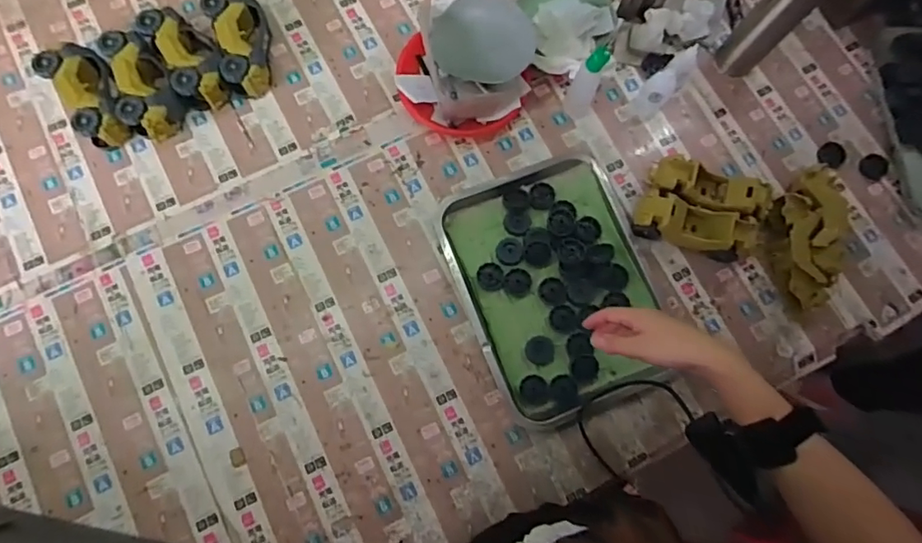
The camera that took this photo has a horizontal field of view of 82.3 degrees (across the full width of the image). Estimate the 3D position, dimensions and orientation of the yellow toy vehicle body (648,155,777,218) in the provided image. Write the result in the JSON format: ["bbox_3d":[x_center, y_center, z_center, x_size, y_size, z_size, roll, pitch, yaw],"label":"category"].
[{"bbox_3d":[0.357,-0.118,0.766,0.170,0.063,0.061,17,77,2],"label":"yellow toy vehicle body"}]

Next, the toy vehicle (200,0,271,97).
[{"bbox_3d":[-0.328,-0.347,0.802,0.081,0.068,0.165,-20,78,-6],"label":"toy vehicle"}]

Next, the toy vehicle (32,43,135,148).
[{"bbox_3d":[-0.544,-0.263,0.778,0.084,0.061,0.164,-36,80,-9],"label":"toy vehicle"}]

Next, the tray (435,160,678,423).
[{"bbox_3d":[0.138,0.017,0.749,0.260,0.025,0.337,-18,78,-6],"label":"tray"}]

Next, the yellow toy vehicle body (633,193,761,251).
[{"bbox_3d":[0.333,-0.064,0.753,0.175,0.062,0.057,15,77,2],"label":"yellow toy vehicle body"}]

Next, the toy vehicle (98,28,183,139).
[{"bbox_3d":[-0.467,-0.272,0.782,0.082,0.062,0.165,-27,79,-8],"label":"toy vehicle"}]

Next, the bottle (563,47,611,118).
[{"bbox_3d":[0.181,-0.274,0.761,0.037,0.148,0.033,22,77,3],"label":"bottle"}]

